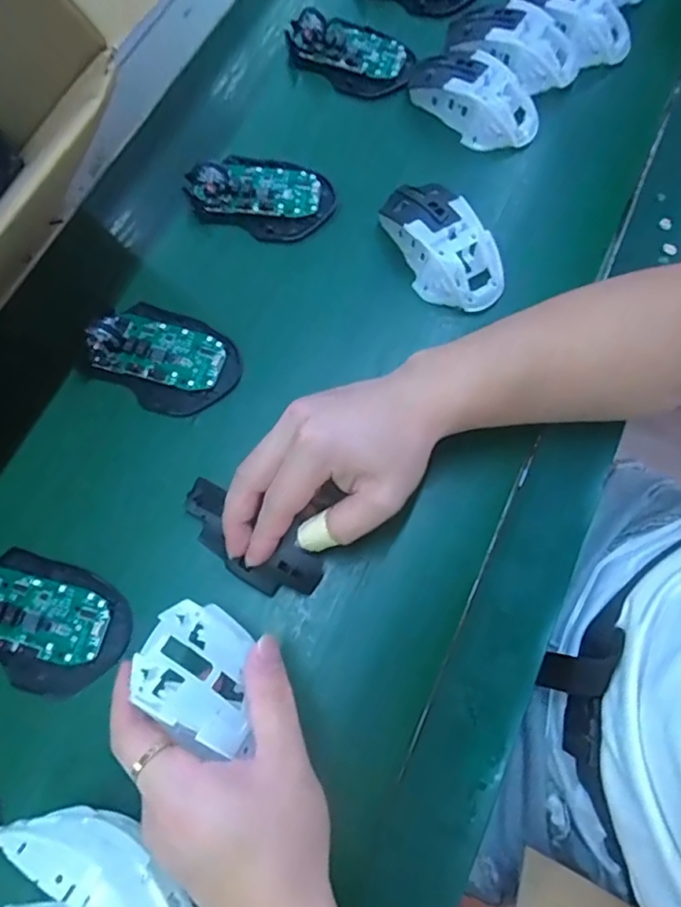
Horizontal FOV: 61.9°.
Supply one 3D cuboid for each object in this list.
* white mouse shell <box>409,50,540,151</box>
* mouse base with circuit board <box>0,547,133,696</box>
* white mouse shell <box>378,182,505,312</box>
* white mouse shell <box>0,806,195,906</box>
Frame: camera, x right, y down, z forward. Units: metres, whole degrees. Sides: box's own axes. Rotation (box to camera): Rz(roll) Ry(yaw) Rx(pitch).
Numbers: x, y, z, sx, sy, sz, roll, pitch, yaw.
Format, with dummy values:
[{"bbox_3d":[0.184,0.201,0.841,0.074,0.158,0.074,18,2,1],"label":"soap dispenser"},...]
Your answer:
[{"bbox_3d":[0.114,-0.300,0.474,0.109,0.031,0.063,24,74,7],"label":"white mouse shell"},{"bbox_3d":[-0.192,0.103,0.349,0.113,0.029,0.074,16,73,4],"label":"mouse base with circuit board"},{"bbox_3d":[0.076,-0.161,0.431,0.060,0.034,0.114,-35,76,-11],"label":"white mouse shell"},{"bbox_3d":[-0.115,0.208,0.292,0.108,0.061,0.031,28,74,8],"label":"white mouse shell"}]

